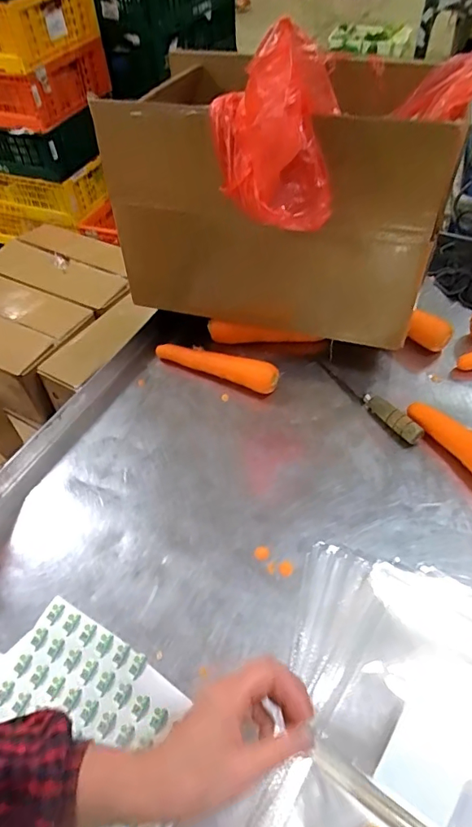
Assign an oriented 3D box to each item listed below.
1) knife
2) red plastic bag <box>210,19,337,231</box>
[{"bbox_3d":[0.186,-0.023,0.695,0.023,0.029,0.192,-31,57,-19],"label":"knife"},{"bbox_3d":[0.041,-0.303,0.523,0.131,0.159,0.117,-3,51,2],"label":"red plastic bag"}]

